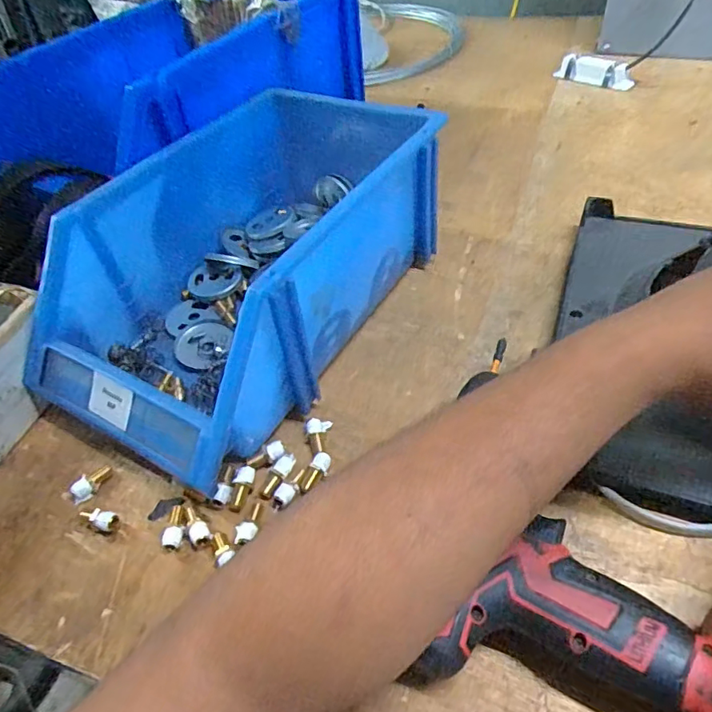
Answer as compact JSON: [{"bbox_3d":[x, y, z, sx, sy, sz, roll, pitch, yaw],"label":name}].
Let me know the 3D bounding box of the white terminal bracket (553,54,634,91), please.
[{"bbox_3d":[0.349,-0.414,0.753,0.105,0.030,0.038,33,59,32],"label":"white terminal bracket"}]

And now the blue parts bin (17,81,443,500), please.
[{"bbox_3d":[-0.082,-0.074,0.419,0.191,0.131,0.326,23,54,26],"label":"blue parts bin"}]

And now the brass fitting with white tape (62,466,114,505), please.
[{"bbox_3d":[-0.184,0.089,0.357,0.033,0.015,0.016,-35,52,-23],"label":"brass fitting with white tape"}]

